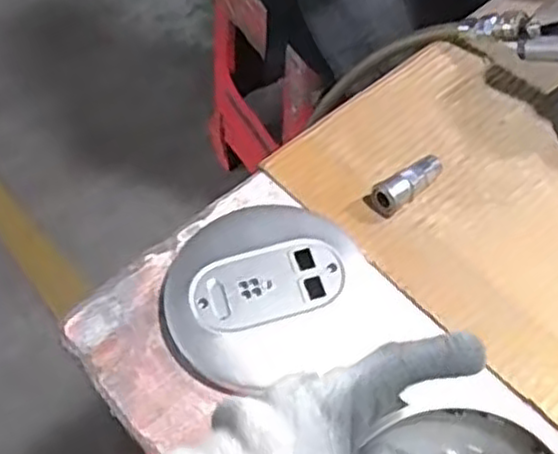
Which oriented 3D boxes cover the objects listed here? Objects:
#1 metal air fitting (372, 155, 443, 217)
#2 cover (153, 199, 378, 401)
[{"bbox_3d":[0.095,-0.034,0.538,0.059,0.022,0.021,-36,63,-17],"label":"metal air fitting"},{"bbox_3d":[-0.010,0.043,0.494,0.137,0.021,0.125,-2,58,3],"label":"cover"}]

